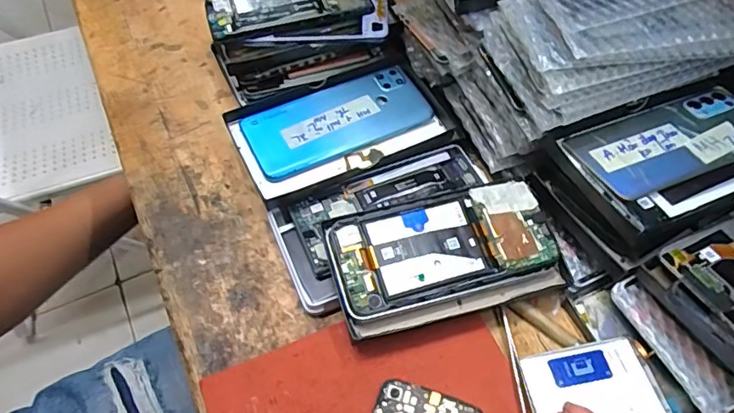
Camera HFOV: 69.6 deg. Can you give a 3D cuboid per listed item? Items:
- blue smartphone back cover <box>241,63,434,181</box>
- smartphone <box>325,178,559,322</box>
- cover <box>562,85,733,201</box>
[{"bbox_3d":[-0.024,-0.080,0.474,0.165,0.008,0.075,-21,67,-15],"label":"blue smartphone back cover"},{"bbox_3d":[0.056,0.029,0.391,0.162,0.007,0.073,-14,68,-10],"label":"smartphone"},{"bbox_3d":[0.232,-0.053,0.393,0.150,0.010,0.069,-19,60,-13],"label":"cover"}]

